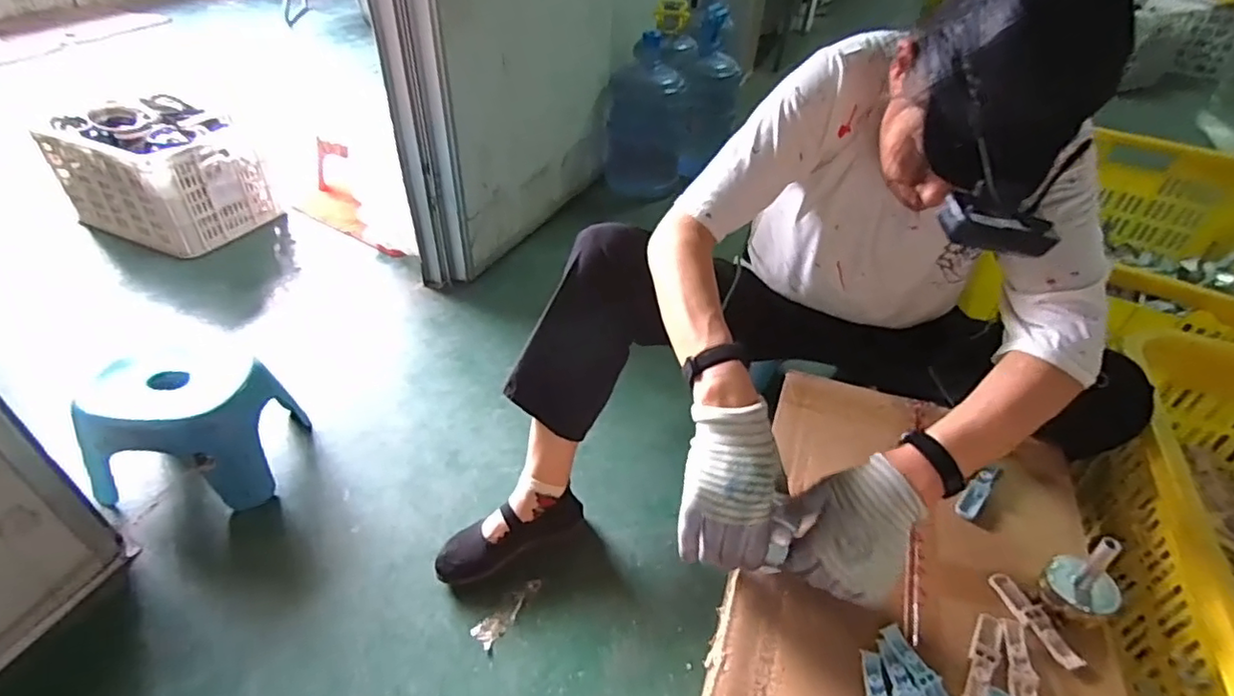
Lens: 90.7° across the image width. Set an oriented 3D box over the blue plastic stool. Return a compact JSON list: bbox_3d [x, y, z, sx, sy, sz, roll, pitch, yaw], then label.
[{"bbox_3d":[-0.640,0.108,0.933,0.217,0.190,0.212,1,40,-2],"label":"blue plastic stool"}]

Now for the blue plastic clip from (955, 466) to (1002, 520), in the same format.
[{"bbox_3d":[0.417,0.162,0.700,0.022,0.010,0.095,34,50,29],"label":"blue plastic clip"}]

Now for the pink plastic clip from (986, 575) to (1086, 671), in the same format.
[{"bbox_3d":[0.399,0.259,0.583,0.025,0.009,0.094,-12,44,-17],"label":"pink plastic clip"}]

